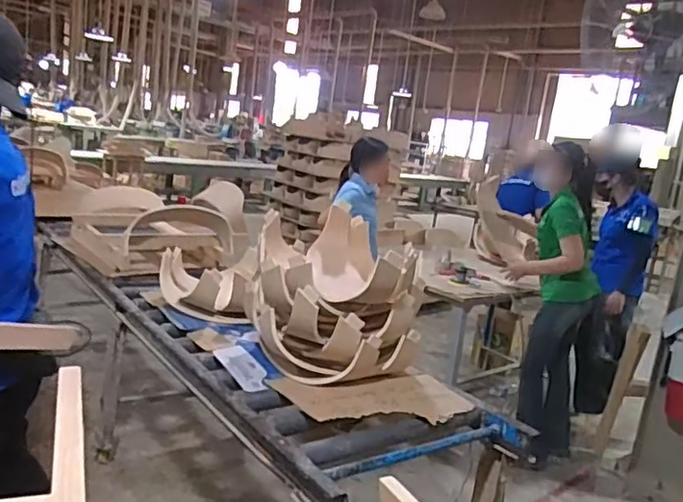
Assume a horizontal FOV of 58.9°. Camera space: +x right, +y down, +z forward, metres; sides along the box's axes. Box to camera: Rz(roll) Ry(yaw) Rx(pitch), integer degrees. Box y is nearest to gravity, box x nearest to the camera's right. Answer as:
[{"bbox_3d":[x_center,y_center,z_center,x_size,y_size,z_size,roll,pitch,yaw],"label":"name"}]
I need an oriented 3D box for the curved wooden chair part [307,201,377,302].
[{"bbox_3d":[0.001,0.017,1.892,0.213,0.228,0.408,7,39,1],"label":"curved wooden chair part"}]

